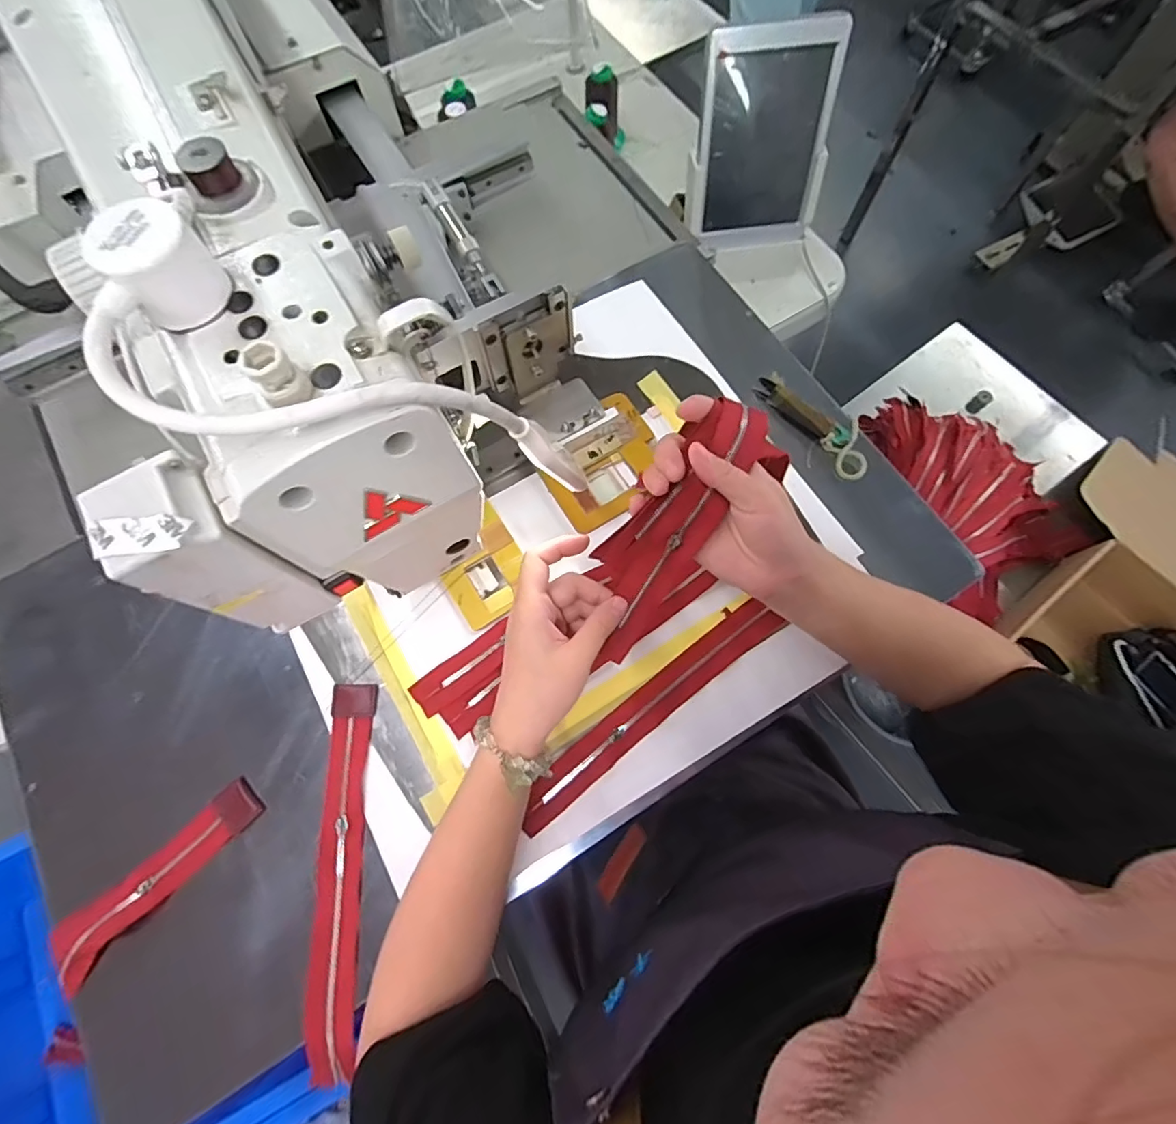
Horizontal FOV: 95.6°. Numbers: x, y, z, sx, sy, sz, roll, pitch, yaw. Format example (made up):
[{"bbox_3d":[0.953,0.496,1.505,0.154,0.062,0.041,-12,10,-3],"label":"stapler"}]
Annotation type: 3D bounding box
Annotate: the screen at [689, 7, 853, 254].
[{"bbox_3d":[0.201,-0.482,0.620,0.156,0.210,0.022,-6,51,3],"label":"screen"}]

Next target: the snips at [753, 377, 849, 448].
[{"bbox_3d":[0.208,-0.147,0.519,0.100,0.010,0.023,43,77,13],"label":"snips"}]

